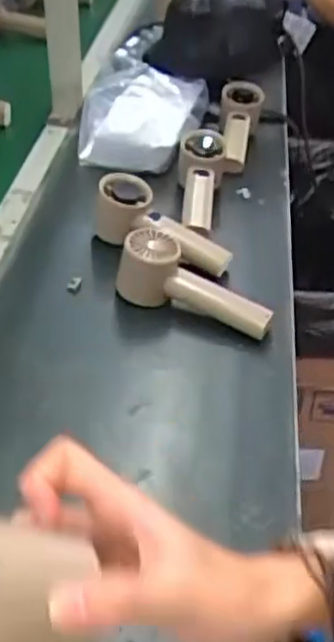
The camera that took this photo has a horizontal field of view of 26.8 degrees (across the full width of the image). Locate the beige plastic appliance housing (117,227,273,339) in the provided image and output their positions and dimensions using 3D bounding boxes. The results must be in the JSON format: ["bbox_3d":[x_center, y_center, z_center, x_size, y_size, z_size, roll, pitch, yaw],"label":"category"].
[{"bbox_3d":[0.025,-0.030,0.690,0.155,0.062,0.055,26,40,-4],"label":"beige plastic appliance housing"}]

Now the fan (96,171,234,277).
[{"bbox_3d":[-0.006,-0.093,0.744,0.156,0.062,0.052,29,43,8],"label":"fan"}]

